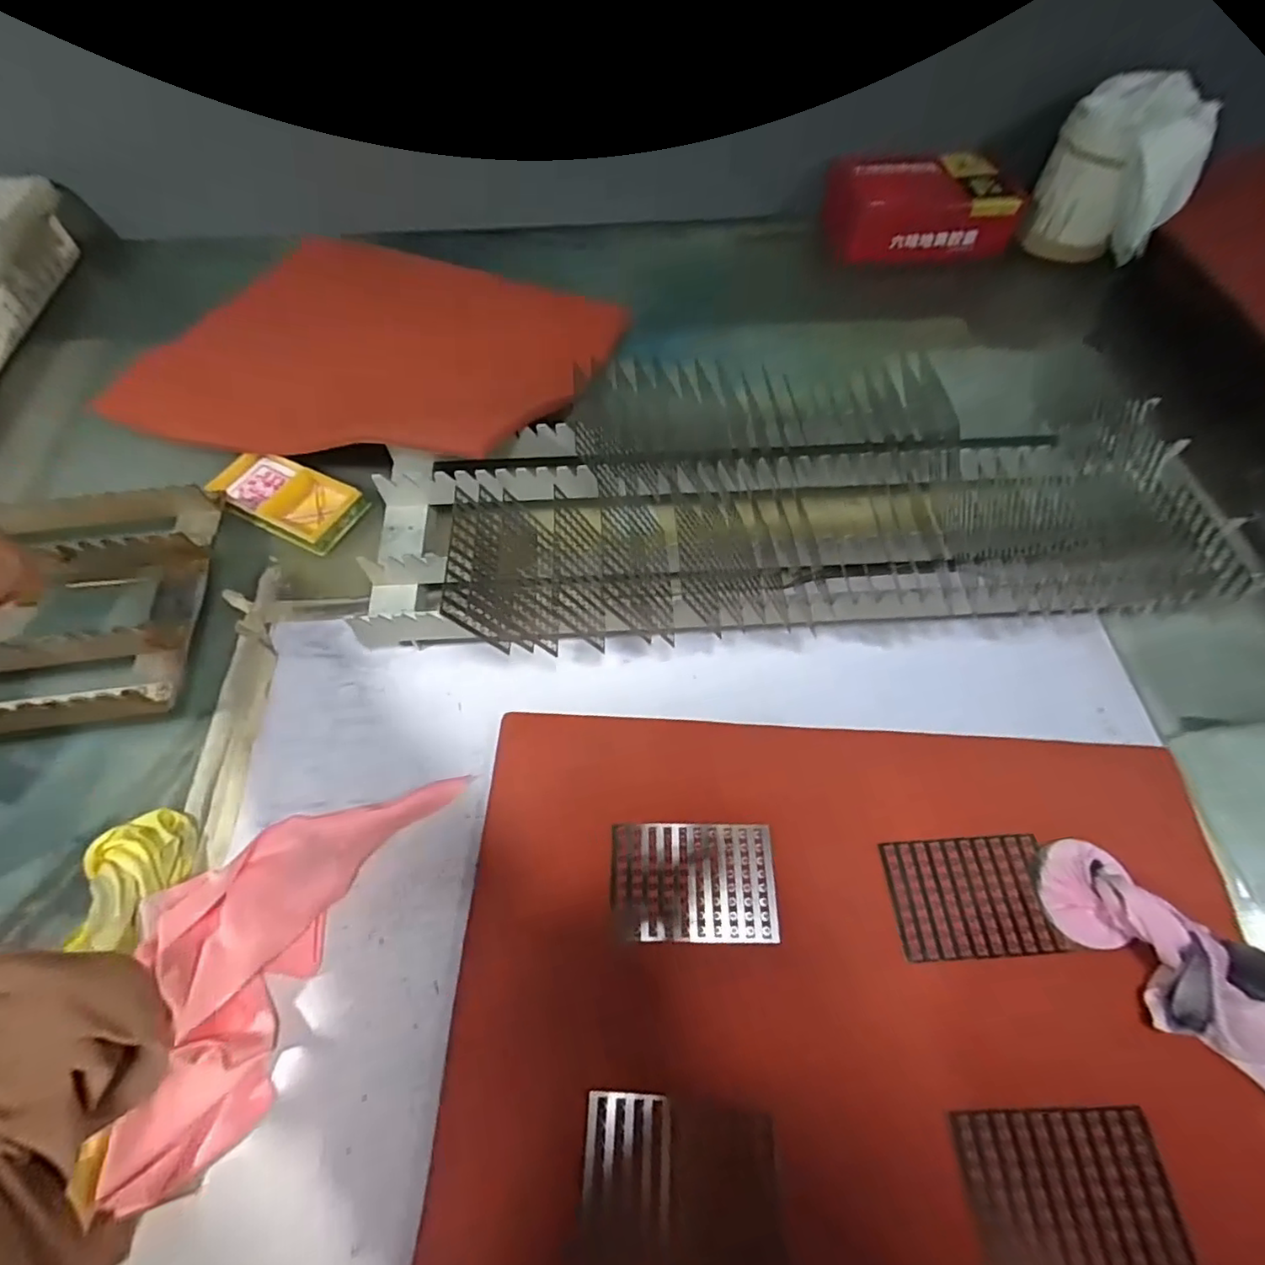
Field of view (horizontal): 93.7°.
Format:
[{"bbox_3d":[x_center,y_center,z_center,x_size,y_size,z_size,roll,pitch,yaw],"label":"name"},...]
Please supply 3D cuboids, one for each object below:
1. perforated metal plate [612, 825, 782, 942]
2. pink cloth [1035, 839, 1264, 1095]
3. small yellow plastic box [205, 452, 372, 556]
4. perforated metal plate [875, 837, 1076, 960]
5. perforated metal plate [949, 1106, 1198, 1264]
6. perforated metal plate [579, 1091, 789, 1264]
[{"bbox_3d":[0.032,0.132,0.314,0.084,0.009,0.057,1,61,0],"label":"perforated metal plate"},{"bbox_3d":[0.293,0.174,0.265,0.209,0.040,0.062,31,66,16],"label":"pink cloth"},{"bbox_3d":[-0.257,-0.100,0.442,0.114,0.015,0.059,27,64,14],"label":"small yellow plastic box"},{"bbox_3d":[0.175,0.136,0.307,0.078,0.004,0.055,-6,62,3],"label":"perforated metal plate"},{"bbox_3d":[0.183,0.236,0.249,0.083,0.006,0.055,-2,60,1],"label":"perforated metal plate"},{"bbox_3d":[0.021,0.241,0.260,0.084,0.007,0.058,1,61,1],"label":"perforated metal plate"}]

